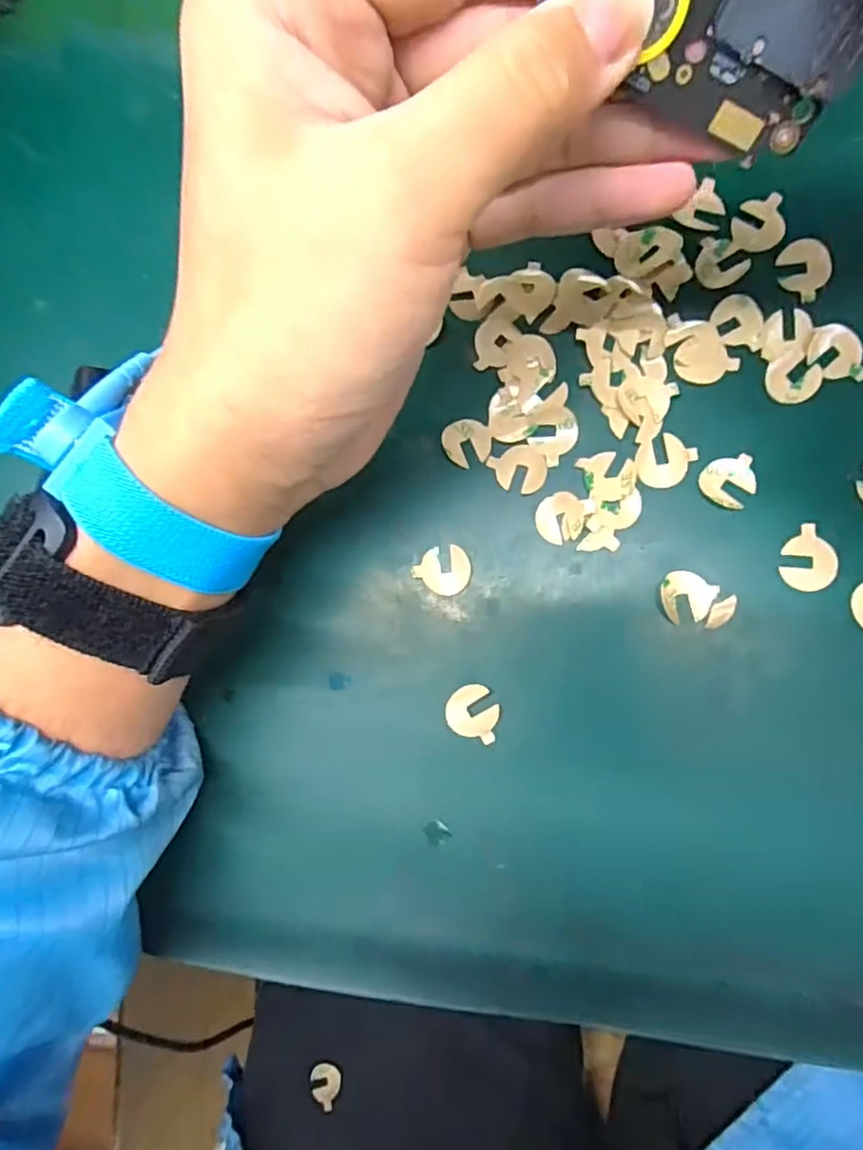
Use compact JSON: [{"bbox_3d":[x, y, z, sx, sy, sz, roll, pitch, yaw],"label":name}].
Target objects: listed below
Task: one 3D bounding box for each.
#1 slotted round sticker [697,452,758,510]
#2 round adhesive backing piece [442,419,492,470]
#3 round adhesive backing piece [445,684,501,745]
[{"bbox_3d":[0.098,-0.031,0.216,0.017,0.004,0.017,-1,81,8],"label":"slotted round sticker"},{"bbox_3d":[0.013,-0.047,0.233,0.017,0.004,0.017,-1,83,6],"label":"round adhesive backing piece"},{"bbox_3d":[0.014,0.046,0.222,0.018,0.004,0.018,0,85,-1],"label":"round adhesive backing piece"}]

